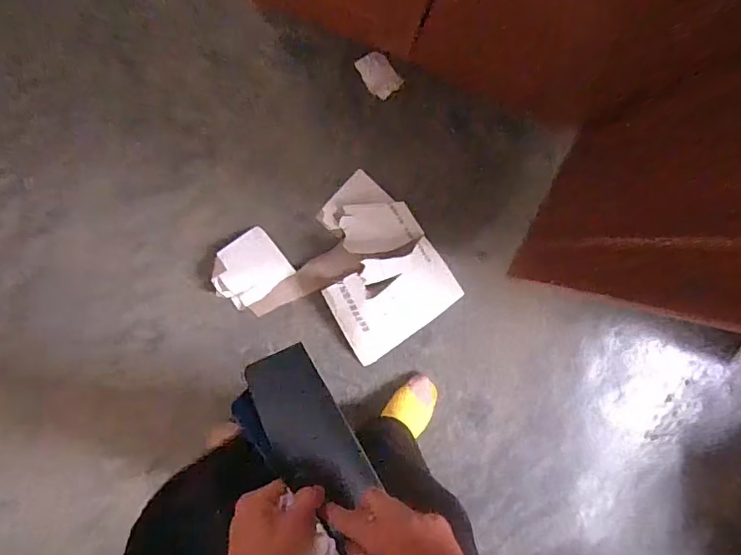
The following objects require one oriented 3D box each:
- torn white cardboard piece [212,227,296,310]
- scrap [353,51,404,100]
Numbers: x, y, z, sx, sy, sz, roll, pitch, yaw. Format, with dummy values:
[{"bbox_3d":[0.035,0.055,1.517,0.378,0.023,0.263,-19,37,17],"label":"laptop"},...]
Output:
[{"bbox_3d":[-0.243,-0.015,1.039,0.140,0.052,0.120,-40,93,0],"label":"torn white cardboard piece"},{"bbox_3d":[0.017,-0.405,1.041,0.062,0.009,0.089,-36,93,0],"label":"scrap"}]

